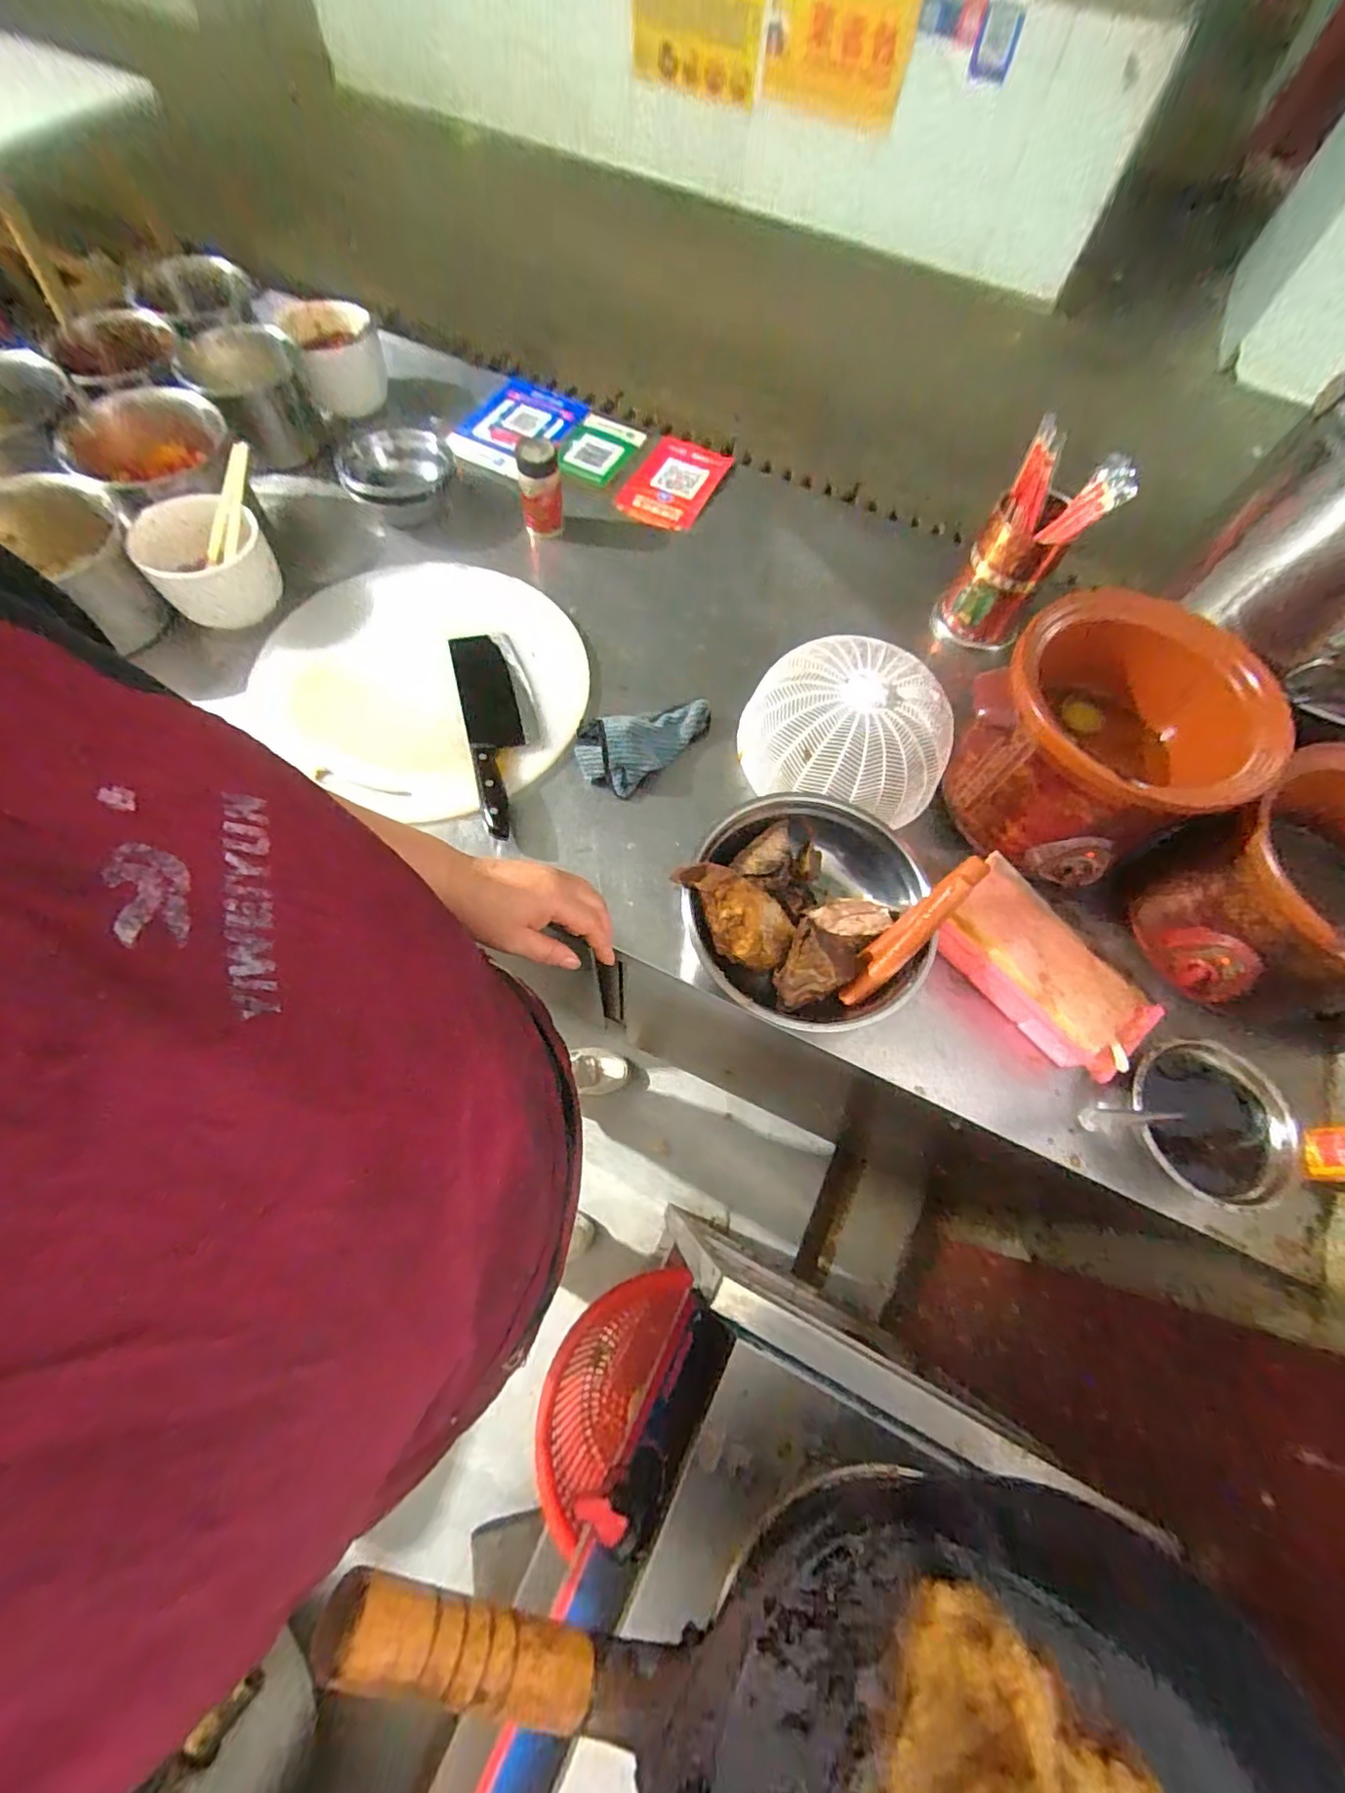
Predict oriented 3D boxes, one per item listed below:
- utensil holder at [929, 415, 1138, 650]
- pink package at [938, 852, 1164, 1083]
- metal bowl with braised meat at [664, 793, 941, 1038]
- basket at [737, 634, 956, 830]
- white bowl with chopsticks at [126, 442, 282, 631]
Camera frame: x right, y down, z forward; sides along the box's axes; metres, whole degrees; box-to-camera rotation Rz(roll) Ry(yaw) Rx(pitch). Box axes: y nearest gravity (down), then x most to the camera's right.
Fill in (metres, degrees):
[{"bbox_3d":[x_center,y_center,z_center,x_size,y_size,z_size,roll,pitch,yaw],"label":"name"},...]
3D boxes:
[{"bbox_3d":[0.433,-0.419,0.764,0.119,0.241,0.108,42,72,14],"label":"utensil holder"},{"bbox_3d":[0.366,0.071,0.615,0.116,0.067,0.206,-41,75,-17],"label":"pink package"},{"bbox_3d":[0.133,0.011,0.612,0.239,0.091,0.241,1,67,-2],"label":"metal bowl with braised meat"},{"bbox_3d":[0.197,-0.191,0.693,0.227,0.107,0.202,21,68,6],"label":"basket"},{"bbox_3d":[-0.549,-0.416,0.739,0.173,0.105,0.130,-33,73,-15],"label":"white bowl with chopsticks"}]

